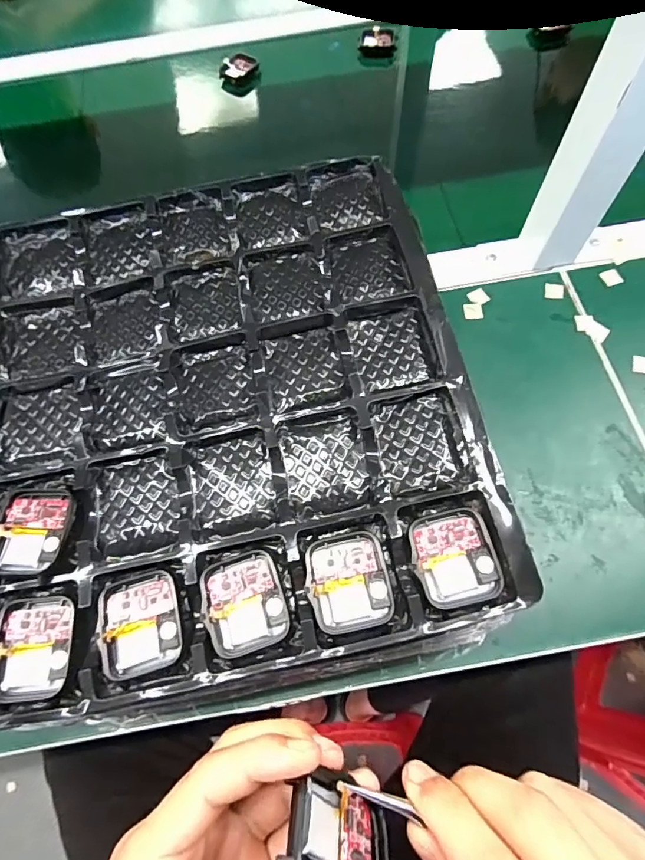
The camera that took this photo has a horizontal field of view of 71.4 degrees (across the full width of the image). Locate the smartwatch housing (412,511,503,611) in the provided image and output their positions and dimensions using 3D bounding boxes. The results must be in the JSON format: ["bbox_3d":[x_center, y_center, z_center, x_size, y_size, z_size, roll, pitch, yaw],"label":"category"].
[{"bbox_3d":[0.063,0.061,0.213,0.036,0.011,0.042,-13,66,-2],"label":"smartwatch housing"}]

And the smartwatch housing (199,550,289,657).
[{"bbox_3d":[-0.036,0.081,0.212,0.037,0.008,0.042,-18,67,-5],"label":"smartwatch housing"}]

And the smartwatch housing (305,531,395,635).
[{"bbox_3d":[0.012,0.071,0.212,0.037,0.007,0.043,-12,66,-2],"label":"smartwatch housing"}]

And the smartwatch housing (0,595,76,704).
[{"bbox_3d":[-0.133,0.101,0.209,0.036,0.011,0.044,-6,66,0],"label":"smartwatch housing"}]

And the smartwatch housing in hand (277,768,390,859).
[{"bbox_3d":[0.007,0.145,0.160,0.044,0.036,0.005,39,112,-16],"label":"smartwatch housing in hand"}]

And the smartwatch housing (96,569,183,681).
[{"bbox_3d":[-0.085,0.090,0.210,0.036,0.007,0.043,-17,67,-4],"label":"smartwatch housing"}]

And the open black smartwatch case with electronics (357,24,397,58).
[{"bbox_3d":[0.071,-0.489,0.565,0.046,0.019,0.026,8,67,6],"label":"open black smartwatch case with electronics"}]

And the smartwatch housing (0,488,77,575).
[{"bbox_3d":[-0.145,0.050,0.226,0.036,0.005,0.043,1,67,3],"label":"smartwatch housing"}]

